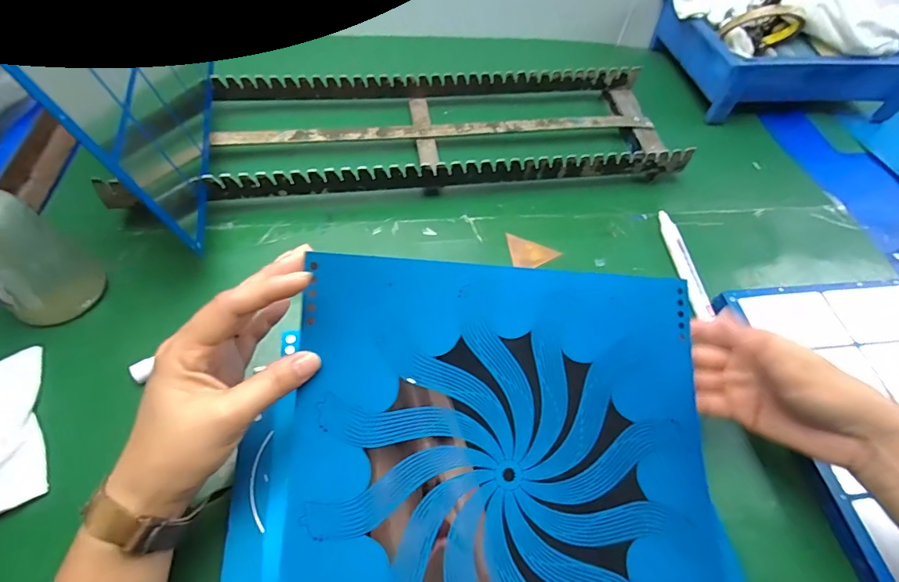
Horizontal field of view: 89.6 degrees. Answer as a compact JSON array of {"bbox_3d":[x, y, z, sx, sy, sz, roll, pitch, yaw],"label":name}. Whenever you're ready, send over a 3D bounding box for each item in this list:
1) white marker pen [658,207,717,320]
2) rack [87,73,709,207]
[{"bbox_3d":[0.224,-0.028,0.436,0.014,0.012,0.120,0,56,-5],"label":"white marker pen"},{"bbox_3d":[-0.012,-0.177,0.500,0.528,0.041,0.193,-6,57,-9],"label":"rack"}]

